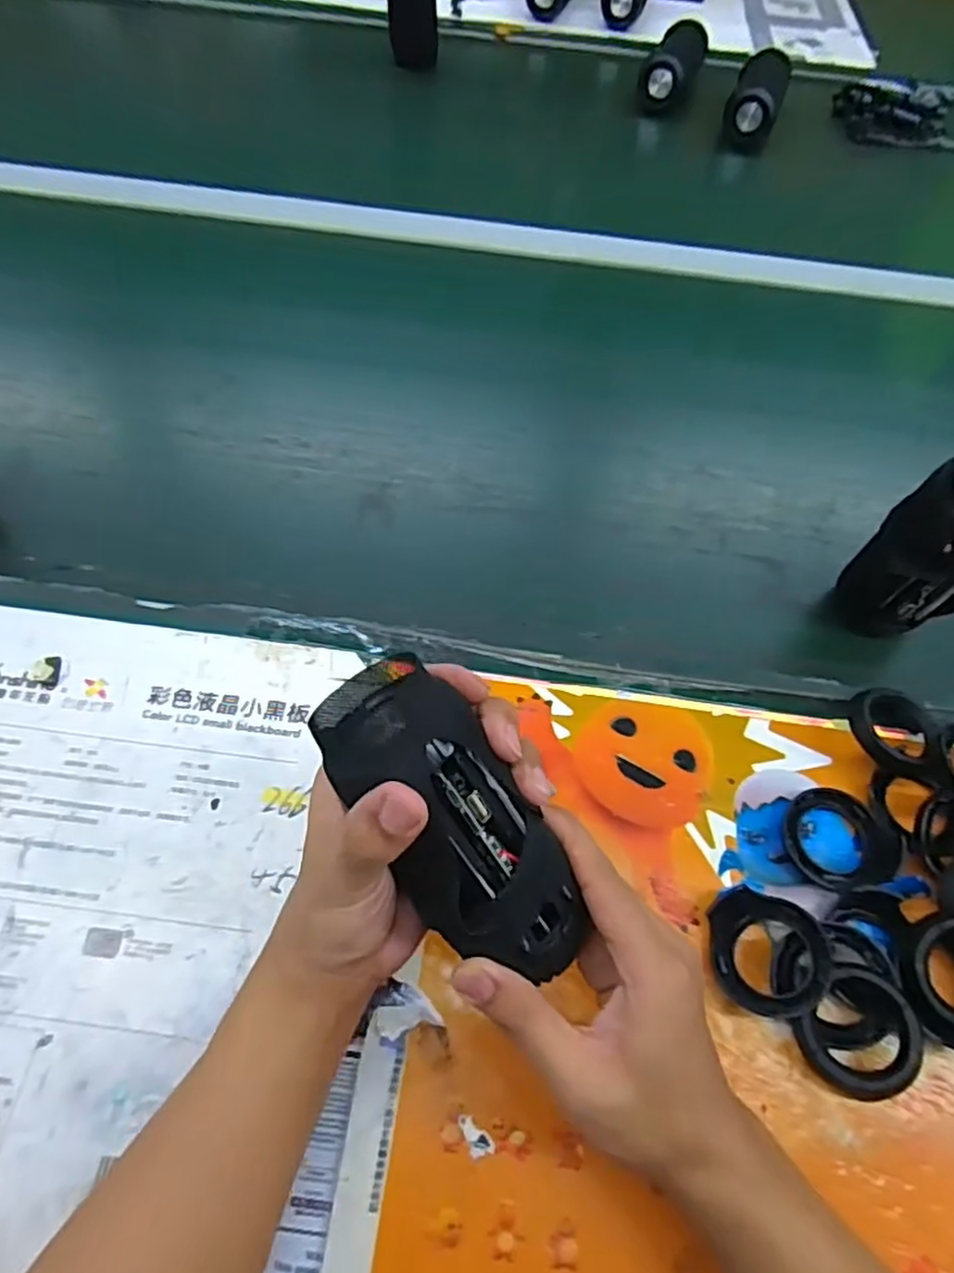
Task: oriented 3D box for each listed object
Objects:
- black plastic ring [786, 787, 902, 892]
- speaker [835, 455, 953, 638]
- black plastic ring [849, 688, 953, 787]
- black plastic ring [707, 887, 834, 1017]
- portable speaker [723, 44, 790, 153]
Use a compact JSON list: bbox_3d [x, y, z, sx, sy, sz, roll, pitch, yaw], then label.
[{"bbox_3d":[0.224,0.123,0.430,0.060,0.022,0.061,2,60,-3],"label":"black plastic ring"},{"bbox_3d":[0.309,-0.052,0.479,0.067,0.149,0.052,10,60,2],"label":"speaker"},{"bbox_3d":[0.265,0.060,0.442,0.053,0.014,0.060,12,57,3],"label":"black plastic ring"},{"bbox_3d":[0.161,0.176,0.390,0.062,0.015,0.060,7,69,24],"label":"black plastic ring"},{"bbox_3d":[0.378,-0.727,0.937,0.064,0.051,0.161,20,61,8],"label":"portable speaker"}]

